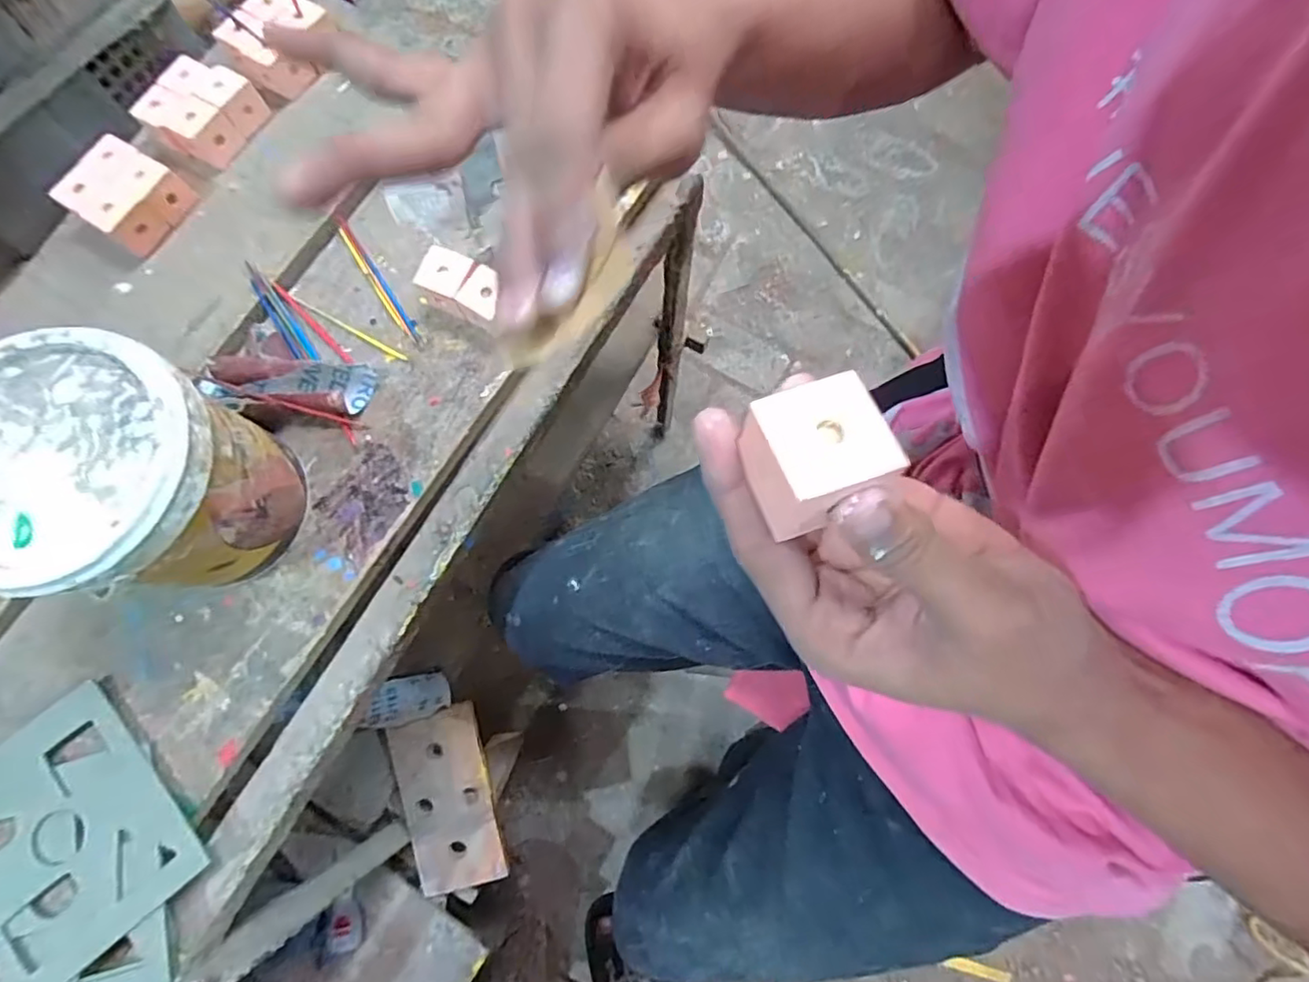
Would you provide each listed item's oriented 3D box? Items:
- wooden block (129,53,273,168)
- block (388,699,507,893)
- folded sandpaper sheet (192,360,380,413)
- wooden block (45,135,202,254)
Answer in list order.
[{"bbox_3d":[-0.338,-0.287,0.461,0.064,0.027,0.067,36,78,8],"label":"wooden block"},{"bbox_3d":[-0.218,0.325,0.649,0.089,0.014,0.182,-13,88,-9],"label":"block"},{"bbox_3d":[-0.243,-0.069,0.408,0.103,0.030,0.034,-3,76,-2],"label":"folded sandpaper sheet"},{"bbox_3d":[-0.382,-0.214,0.444,0.065,0.027,0.062,33,78,7],"label":"wooden block"}]

